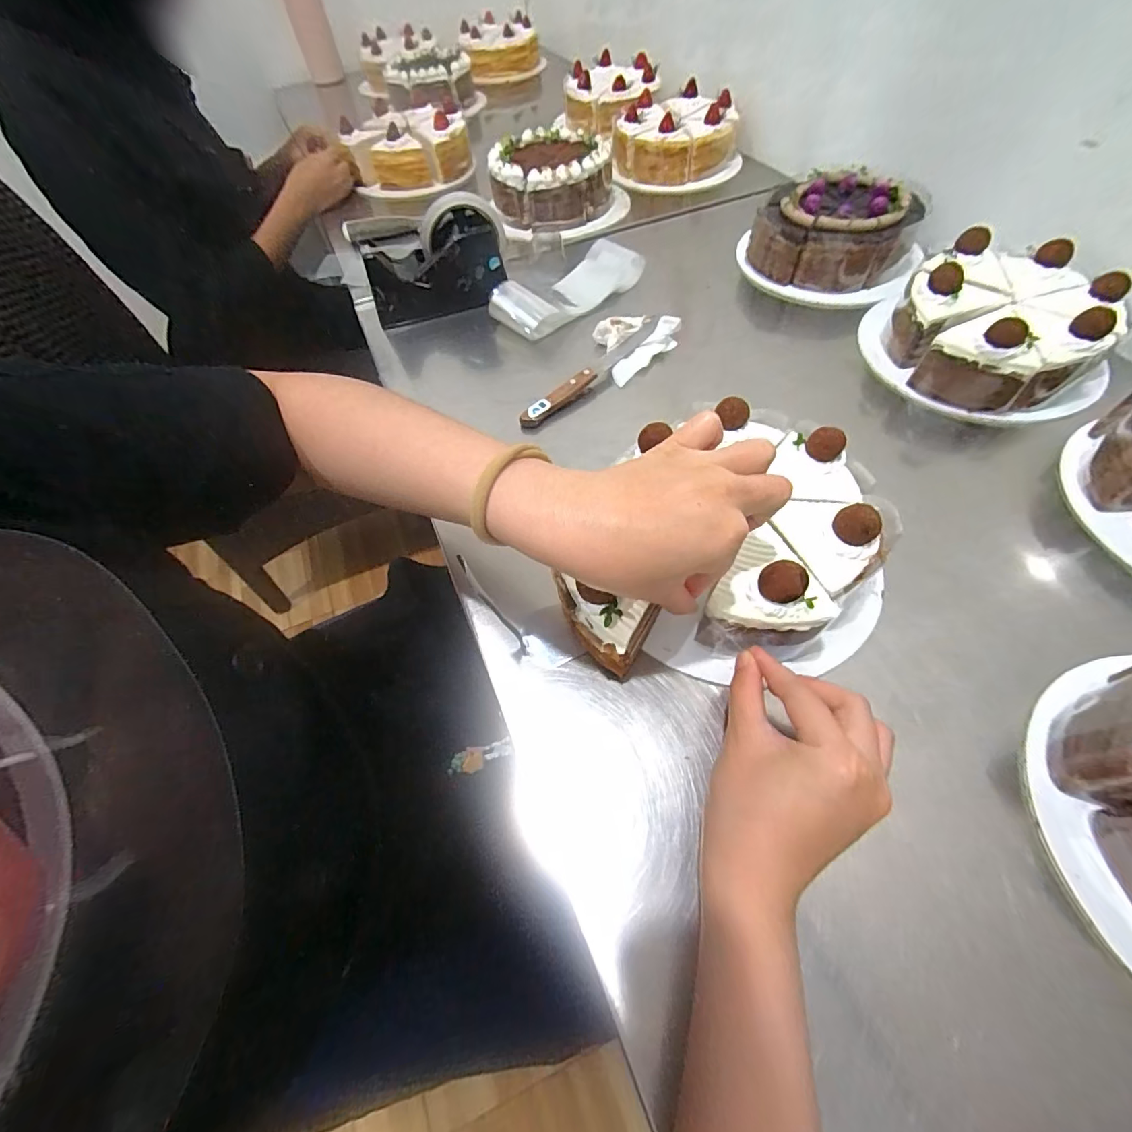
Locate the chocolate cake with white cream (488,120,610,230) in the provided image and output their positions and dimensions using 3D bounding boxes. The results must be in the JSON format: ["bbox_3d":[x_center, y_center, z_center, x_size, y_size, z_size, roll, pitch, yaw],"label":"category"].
[{"bbox_3d":[-0.021,-0.553,0.682,0.158,0.074,0.145,-2,58,3],"label":"chocolate cake with white cream"}]

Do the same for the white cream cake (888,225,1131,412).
[{"bbox_3d":[0.393,-0.227,0.442,0.165,0.072,0.164,-39,63,-18],"label":"white cream cake"}]

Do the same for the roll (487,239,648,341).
[{"bbox_3d":[0.003,-0.329,0.559,0.184,0.033,0.075,-38,63,-18],"label":"roll"}]

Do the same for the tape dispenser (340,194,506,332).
[{"bbox_3d":[-0.153,-0.346,0.548,0.164,0.097,0.054,-11,58,-3],"label":"tape dispenser"}]

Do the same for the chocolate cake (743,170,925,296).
[{"bbox_3d":[0.314,-0.392,0.552,0.152,0.069,0.145,-2,58,3],"label":"chocolate cake"}]

